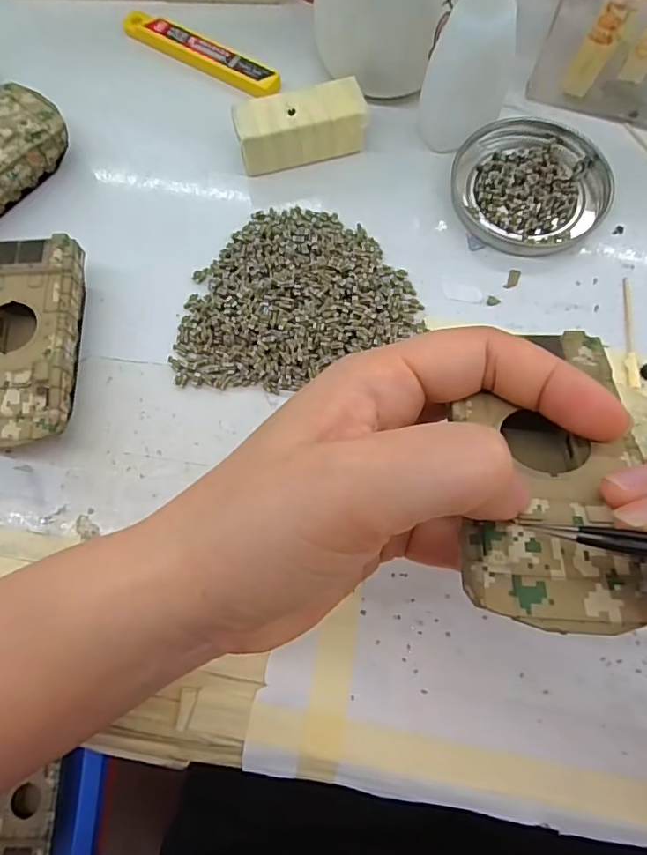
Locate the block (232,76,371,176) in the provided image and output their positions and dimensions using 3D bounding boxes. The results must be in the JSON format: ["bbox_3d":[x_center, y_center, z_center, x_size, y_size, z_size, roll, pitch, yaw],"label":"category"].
[{"bbox_3d":[-0.012,-0.156,0.276,0.065,0.026,0.026,-17,74,-3],"label":"block"}]

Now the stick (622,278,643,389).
[{"bbox_3d":[0.146,-0.046,0.252,0.007,0.004,0.058,4,74,3],"label":"stick"}]

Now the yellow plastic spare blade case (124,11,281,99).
[{"bbox_3d":[-0.071,-0.214,0.302,0.103,0.005,0.021,31,77,10],"label":"yellow plastic spare blade case"}]

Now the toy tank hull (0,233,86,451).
[{"bbox_3d":[-0.137,-0.037,0.243,0.050,0.026,0.096,-1,73,1],"label":"toy tank hull"}]

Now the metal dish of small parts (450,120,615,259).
[{"bbox_3d":[0.109,-0.126,0.274,0.078,0.009,0.076,0,73,1],"label":"metal dish of small parts"}]

